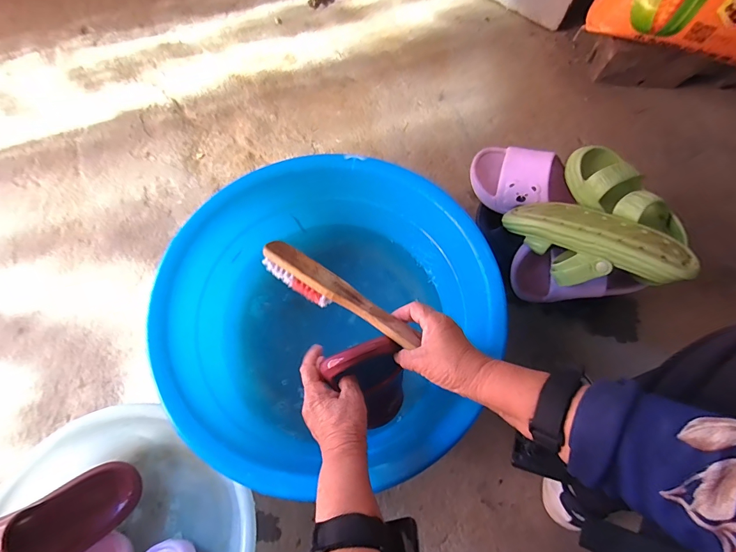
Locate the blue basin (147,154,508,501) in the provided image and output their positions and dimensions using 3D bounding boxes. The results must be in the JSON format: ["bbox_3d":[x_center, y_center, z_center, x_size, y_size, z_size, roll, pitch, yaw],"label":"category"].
[{"bbox_3d":[-0.056,0.058,0.570,0.437,0.176,0.438,0,67,1],"label":"blue basin"}]

